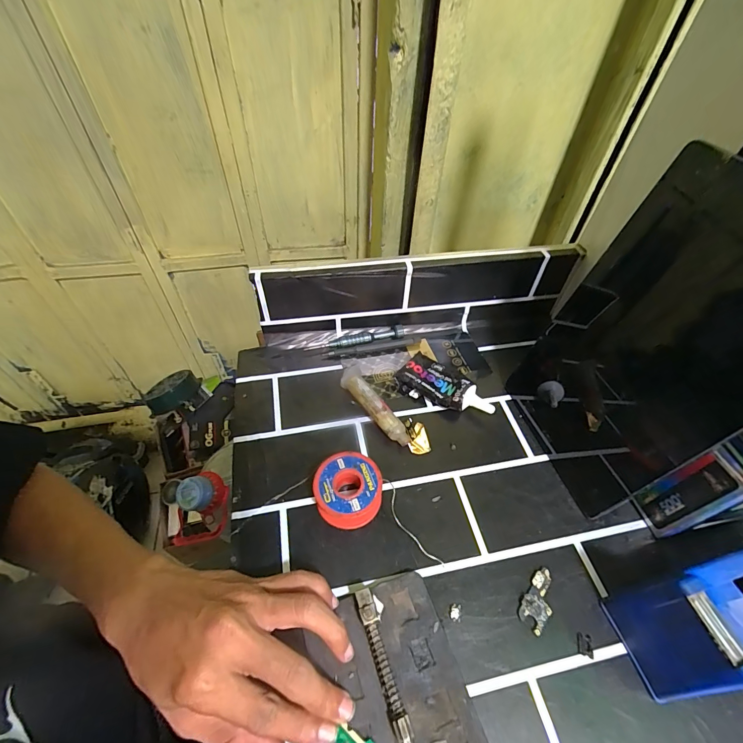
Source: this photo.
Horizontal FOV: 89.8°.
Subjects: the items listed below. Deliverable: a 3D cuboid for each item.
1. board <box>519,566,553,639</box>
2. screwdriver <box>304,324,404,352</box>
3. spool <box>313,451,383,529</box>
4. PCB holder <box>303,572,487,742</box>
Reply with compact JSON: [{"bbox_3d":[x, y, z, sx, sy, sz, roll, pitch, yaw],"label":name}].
[{"bbox_3d":[0.122,0.164,0.269,0.019,0.004,0.043,33,56,23],"label":"board"},{"bbox_3d":[-0.018,-0.035,0.419,0.111,0.014,0.014,-10,51,-11],"label":"screwdriver"},{"bbox_3d":[-0.019,0.097,0.305,0.052,0.028,0.052,1,50,-2],"label":"spool"},{"bbox_3d":[0.015,0.200,0.224,0.086,0.021,0.126,-14,52,-14],"label":"PCB holder"}]

